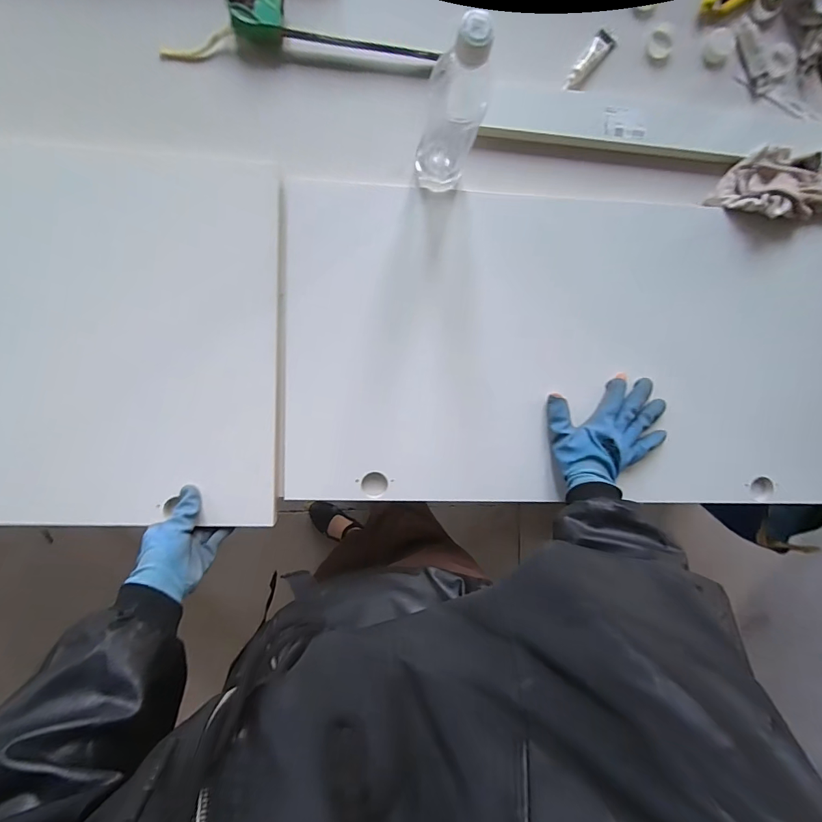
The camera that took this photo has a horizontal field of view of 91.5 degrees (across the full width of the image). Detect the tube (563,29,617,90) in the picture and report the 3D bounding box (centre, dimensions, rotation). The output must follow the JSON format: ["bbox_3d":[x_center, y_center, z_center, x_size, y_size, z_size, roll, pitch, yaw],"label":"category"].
[{"bbox_3d":[0.240,-0.468,0.538,0.027,0.012,0.099,37,91,-6],"label":"tube"}]

